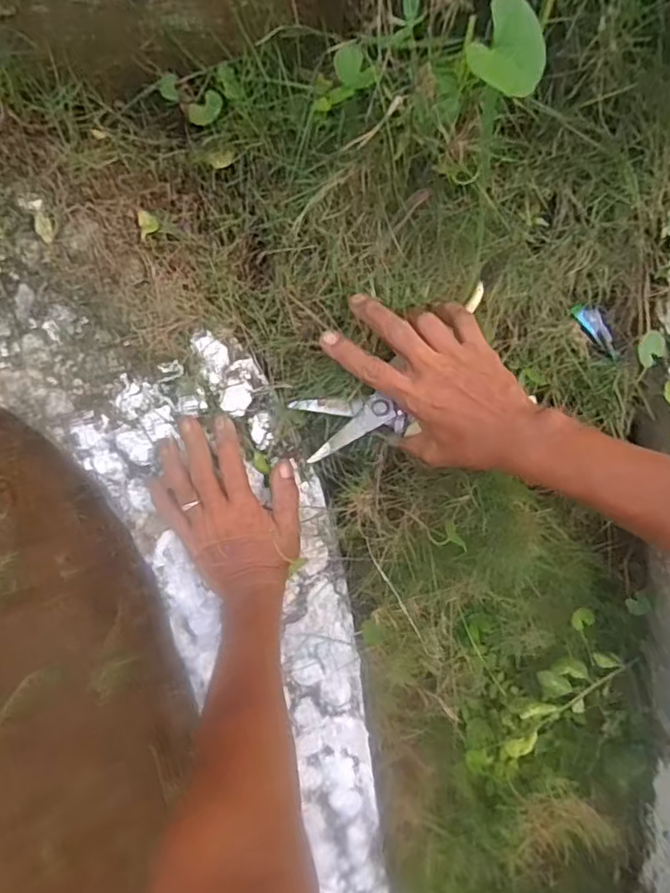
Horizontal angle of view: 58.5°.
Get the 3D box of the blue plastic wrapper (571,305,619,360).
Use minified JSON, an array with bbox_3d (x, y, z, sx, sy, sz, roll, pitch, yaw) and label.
[{"bbox_3d":[0.227,-0.101,0.516,0.060,0.010,0.015,46,69,-14],"label":"blue plastic wrapper"}]

